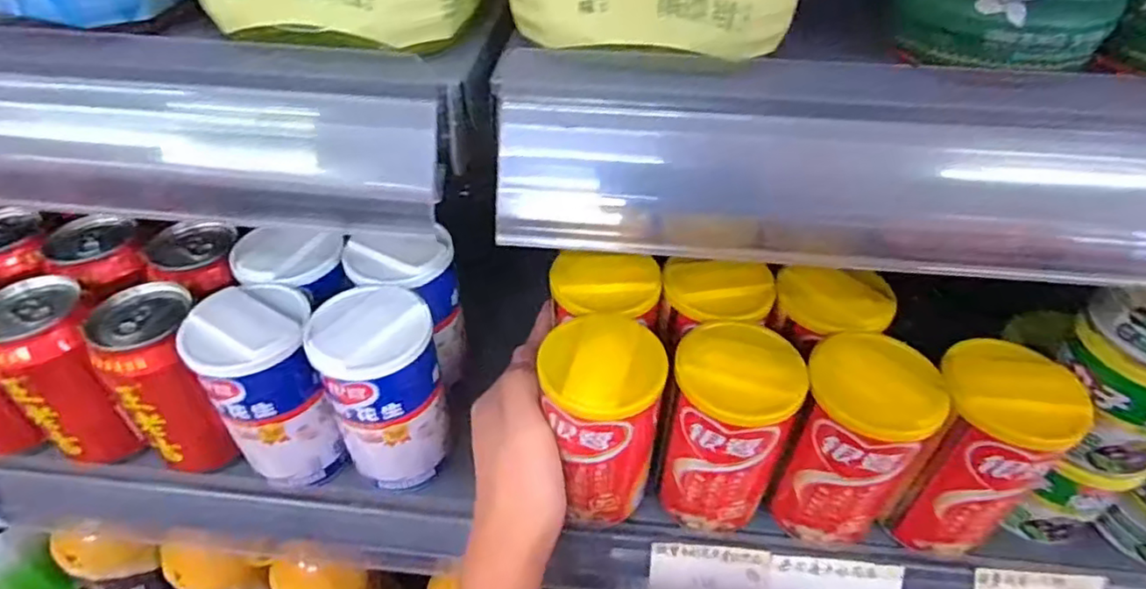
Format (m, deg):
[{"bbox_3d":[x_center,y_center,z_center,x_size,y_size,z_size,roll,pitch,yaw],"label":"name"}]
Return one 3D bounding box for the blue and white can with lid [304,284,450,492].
[{"bbox_3d":[-0.111,0.058,0.370,0.062,0.116,0.062,0,43,0],"label":"blue and white can with lid"}]

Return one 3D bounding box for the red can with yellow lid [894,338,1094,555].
[{"bbox_3d":[0.216,0.089,0.337,0.065,0.116,0.063,0,43,0],"label":"red can with yellow lid"}]

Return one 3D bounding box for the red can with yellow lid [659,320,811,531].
[{"bbox_3d":[0.086,0.076,0.347,0.061,0.114,0.060,0,43,0],"label":"red can with yellow lid"}]

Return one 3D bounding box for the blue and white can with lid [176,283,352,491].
[{"bbox_3d":[-0.175,0.056,0.366,0.060,0.114,0.060,0,43,0],"label":"blue and white can with lid"}]

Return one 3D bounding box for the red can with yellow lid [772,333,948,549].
[{"bbox_3d":[0.154,0.084,0.342,0.060,0.118,0.067,-33,52,-31],"label":"red can with yellow lid"}]

